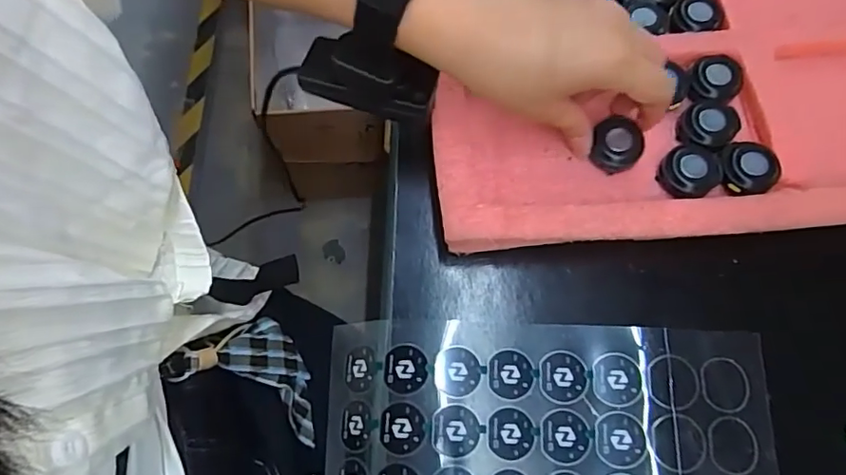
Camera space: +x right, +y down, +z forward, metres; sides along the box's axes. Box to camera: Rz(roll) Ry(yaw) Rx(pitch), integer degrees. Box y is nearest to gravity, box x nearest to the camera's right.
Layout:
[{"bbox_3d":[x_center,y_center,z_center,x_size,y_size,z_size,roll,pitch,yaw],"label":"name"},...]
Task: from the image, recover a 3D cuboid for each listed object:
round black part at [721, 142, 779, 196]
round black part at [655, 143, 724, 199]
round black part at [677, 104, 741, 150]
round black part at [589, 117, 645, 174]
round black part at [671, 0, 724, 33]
[{"bbox_3d":[0.177,-0.037,0.292,0.031,0.007,0.030,0,72,0],"label":"round black part"},{"bbox_3d":[0.146,-0.036,0.294,0.032,0.010,0.029,-15,73,-5],"label":"round black part"},{"bbox_3d":[0.160,-0.062,0.300,0.032,0.010,0.027,5,72,1],"label":"round black part"},{"bbox_3d":[0.107,-0.051,0.299,0.028,0.013,0.026,-1,74,2],"label":"round black part"},{"bbox_3d":[0.163,-0.133,0.321,0.027,0.007,0.024,33,75,10],"label":"round black part"}]

